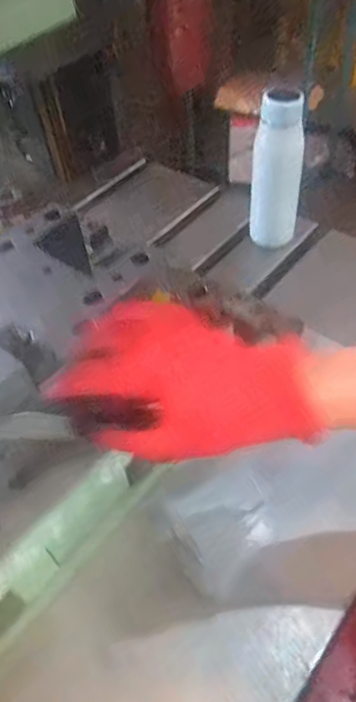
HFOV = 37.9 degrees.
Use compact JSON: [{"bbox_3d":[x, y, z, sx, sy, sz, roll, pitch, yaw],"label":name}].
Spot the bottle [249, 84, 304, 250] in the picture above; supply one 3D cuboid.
[{"bbox_3d":[0.145,-0.252,0.748,0.066,0.221,0.063,-4,50,4],"label":"bottle"}]

